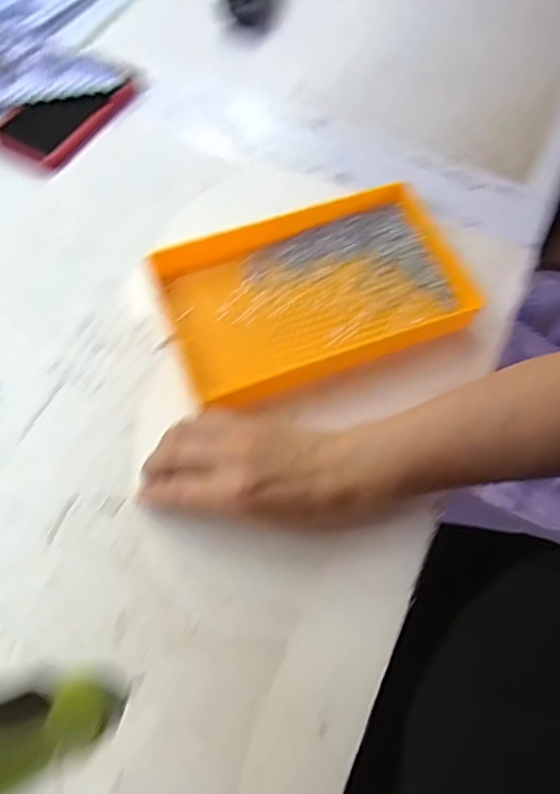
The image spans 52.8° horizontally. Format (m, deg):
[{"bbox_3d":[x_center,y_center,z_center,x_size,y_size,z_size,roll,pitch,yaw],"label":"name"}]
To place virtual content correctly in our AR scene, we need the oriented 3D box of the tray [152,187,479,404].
[{"bbox_3d":[0.025,-0.094,0.480,0.243,0.036,0.167,-18,67,-12],"label":"tray"}]

